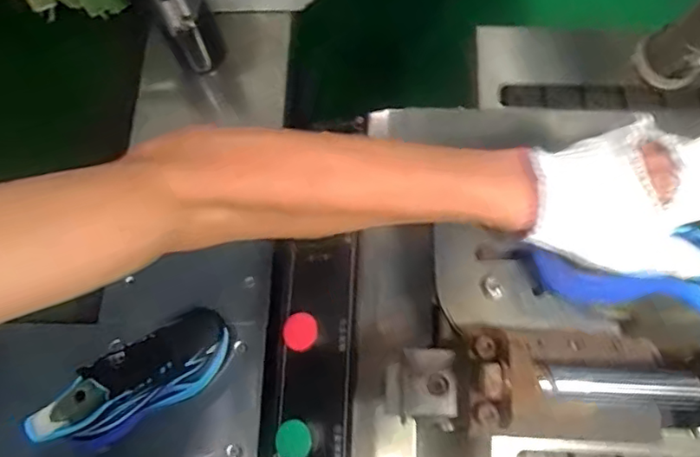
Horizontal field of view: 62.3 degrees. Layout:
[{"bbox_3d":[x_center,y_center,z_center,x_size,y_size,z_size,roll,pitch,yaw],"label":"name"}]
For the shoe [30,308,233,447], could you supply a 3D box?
[{"bbox_3d":[-0.264,0.193,0.721,0.245,0.121,0.083,-30,71,-22],"label":"shoe"}]

